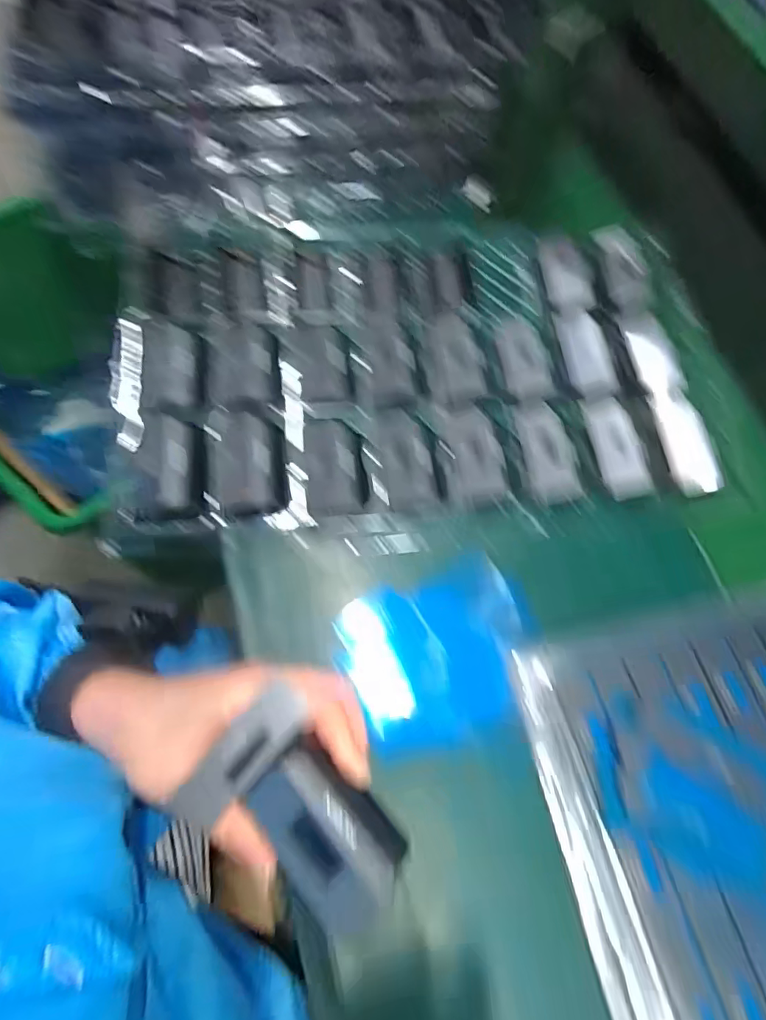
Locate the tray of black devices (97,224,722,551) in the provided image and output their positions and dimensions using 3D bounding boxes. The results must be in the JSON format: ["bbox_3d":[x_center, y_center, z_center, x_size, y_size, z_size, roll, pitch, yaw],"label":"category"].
[{"bbox_3d":[0.028,-0.118,0.421,0.461,0.033,0.284,-4,67,-9],"label":"tray of black devices"}]

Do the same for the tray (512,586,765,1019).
[{"bbox_3d":[0.221,0.189,0.311,0.229,0.029,0.258,-10,68,-11],"label":"tray"}]

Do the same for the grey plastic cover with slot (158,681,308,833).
[{"bbox_3d":[-0.064,0.113,0.236,0.025,0.004,0.066,41,72,13],"label":"grey plastic cover with slot"}]

